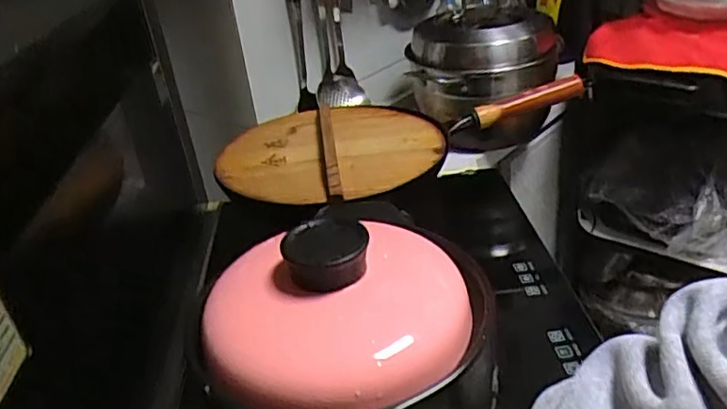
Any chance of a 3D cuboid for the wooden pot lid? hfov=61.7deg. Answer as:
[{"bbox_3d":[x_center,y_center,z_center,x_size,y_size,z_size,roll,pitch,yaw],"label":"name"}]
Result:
[{"bbox_3d":[-0.042,-0.088,0.830,0.297,0.057,0.297,-5,30,3],"label":"wooden pot lid"}]

